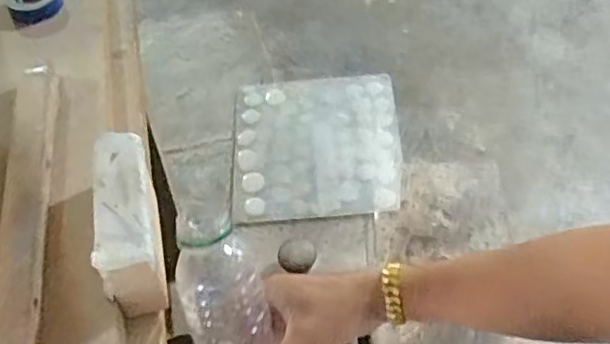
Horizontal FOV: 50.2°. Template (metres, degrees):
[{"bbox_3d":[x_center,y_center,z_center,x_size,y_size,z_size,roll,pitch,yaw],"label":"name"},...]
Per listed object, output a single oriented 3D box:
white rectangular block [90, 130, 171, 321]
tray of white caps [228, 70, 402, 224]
[{"bbox_3d":[-0.129,0.038,0.492,0.043,0.075,0.125,-12,52,-7],"label":"white rectangular block"},{"bbox_3d":[0.012,-0.033,0.735,0.184,0.020,0.198,-3,52,1],"label":"tray of white caps"}]

